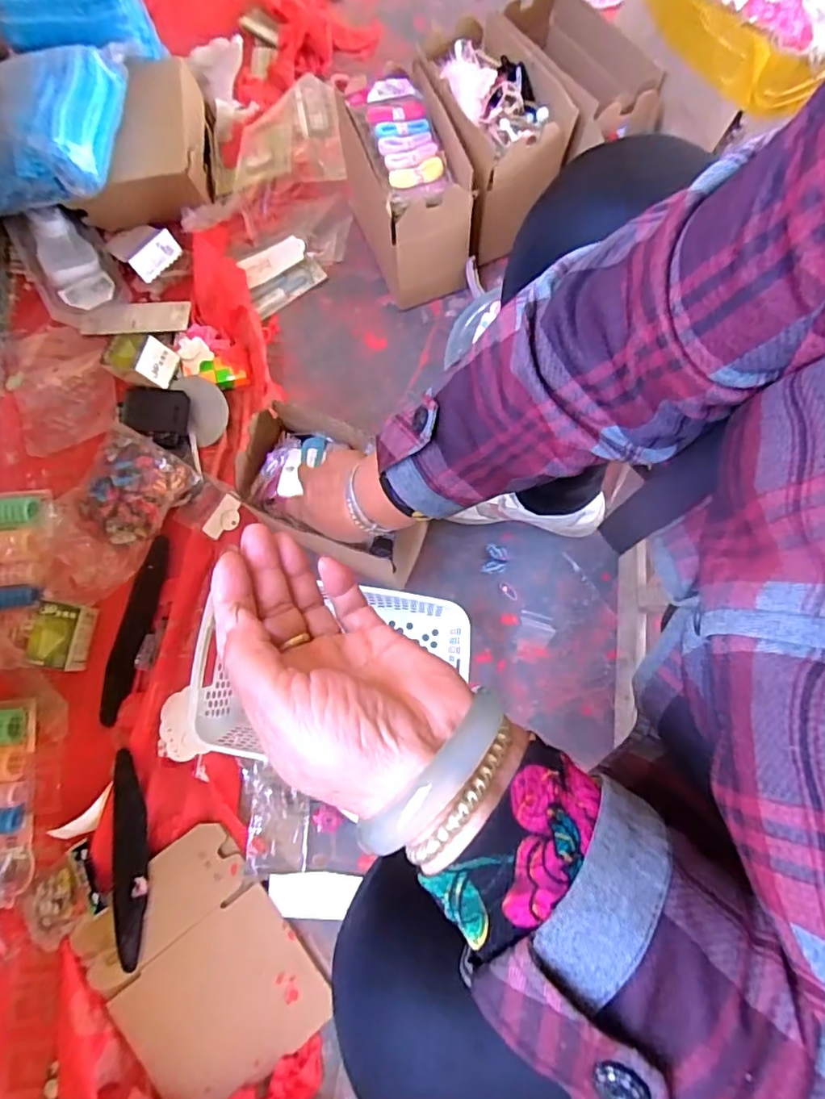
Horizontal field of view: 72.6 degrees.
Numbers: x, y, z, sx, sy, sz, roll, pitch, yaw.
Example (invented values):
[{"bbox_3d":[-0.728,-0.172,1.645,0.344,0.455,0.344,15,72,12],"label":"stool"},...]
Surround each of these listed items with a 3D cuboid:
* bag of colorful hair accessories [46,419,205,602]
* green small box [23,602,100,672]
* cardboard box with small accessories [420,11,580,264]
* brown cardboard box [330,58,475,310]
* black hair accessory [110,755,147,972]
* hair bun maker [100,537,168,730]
[{"bbox_3d":[-0.394,-0.042,0.724,0.148,0.035,0.225,32,81,7],"label":"bag of colorful hair accessories"},{"bbox_3d":[-0.426,0.106,0.685,0.053,0.048,0.077,9,79,3],"label":"green small box"},{"bbox_3d":[0.096,-0.535,0.732,0.135,0.149,0.206,-26,79,-4],"label":"cardboard box with small accessories"},{"bbox_3d":[-0.005,-0.468,0.748,0.111,0.176,0.203,-21,79,-3],"label":"brown cardboard box"},{"bbox_3d":[-0.325,0.352,0.646,0.036,0.009,0.226,-8,79,-1],"label":"black hair accessory"},{"bbox_3d":[-0.348,0.097,0.704,0.029,0.016,0.230,11,79,3],"label":"hair bun maker"}]

